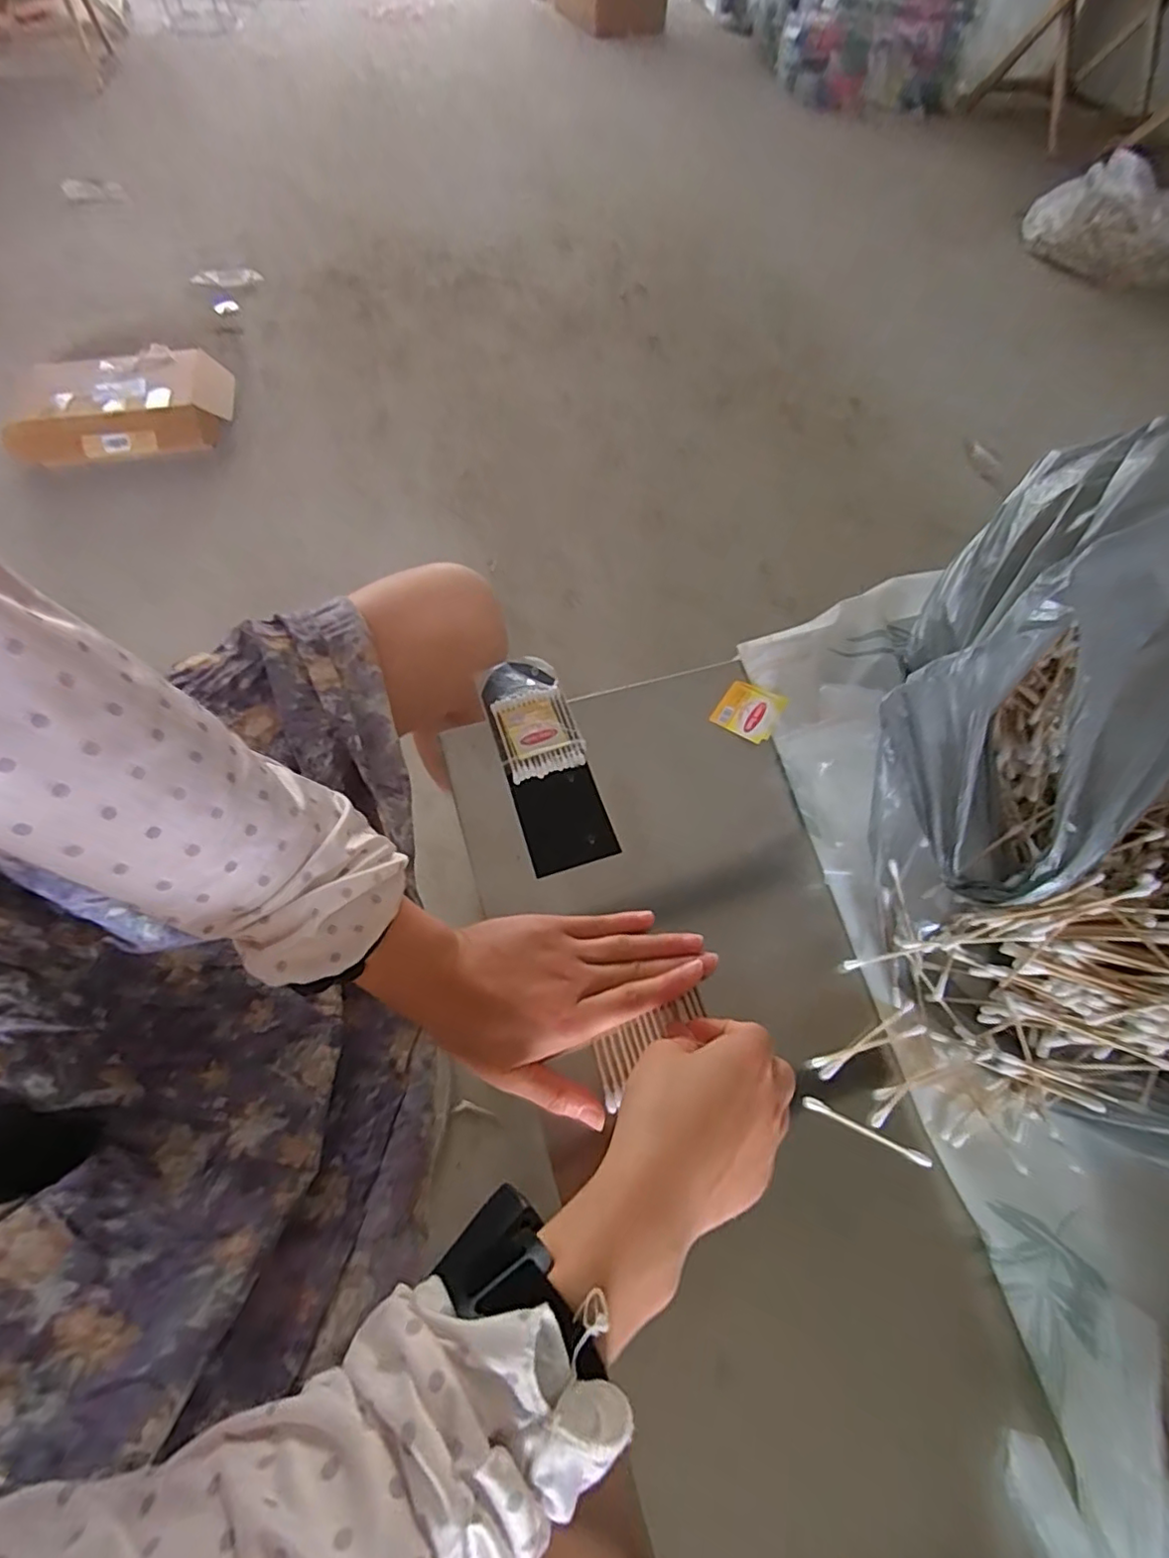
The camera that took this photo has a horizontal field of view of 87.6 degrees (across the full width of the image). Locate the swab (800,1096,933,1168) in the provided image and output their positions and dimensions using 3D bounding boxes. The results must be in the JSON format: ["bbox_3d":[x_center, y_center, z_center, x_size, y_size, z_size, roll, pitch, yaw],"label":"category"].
[{"bbox_3d":[0.159,0.199,0.344,0.073,0.006,0.006,24,63,10],"label":"swab"}]

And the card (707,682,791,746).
[{"bbox_3d":[0.128,-0.053,0.474,0.046,0.005,0.044,28,75,23],"label":"card"}]

